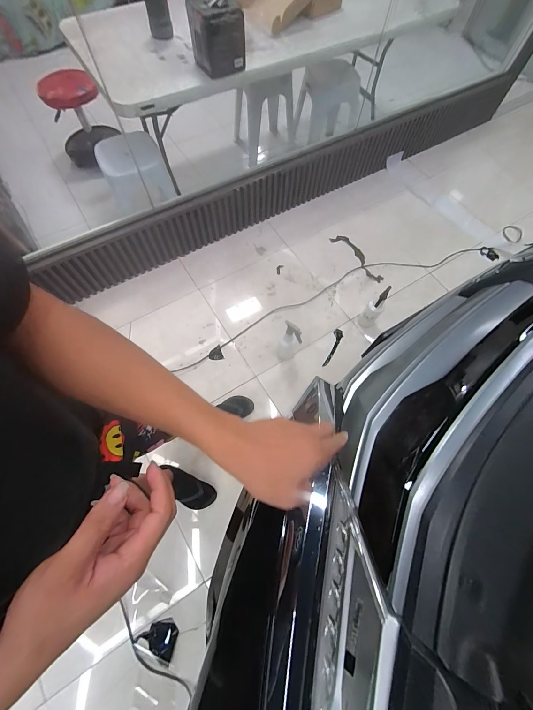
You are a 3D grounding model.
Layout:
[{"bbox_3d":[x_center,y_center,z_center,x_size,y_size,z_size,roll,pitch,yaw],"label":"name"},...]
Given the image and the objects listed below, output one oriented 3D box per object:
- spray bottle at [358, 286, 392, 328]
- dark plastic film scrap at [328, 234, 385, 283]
[{"bbox_3d":[0.522,-0.218,1.397,0.077,0.304,0.093,37,73,13],"label":"spray bottle"},{"bbox_3d":[0.552,-0.586,1.727,0.106,0.016,0.401,-35,73,-13],"label":"dark plastic film scrap"}]

